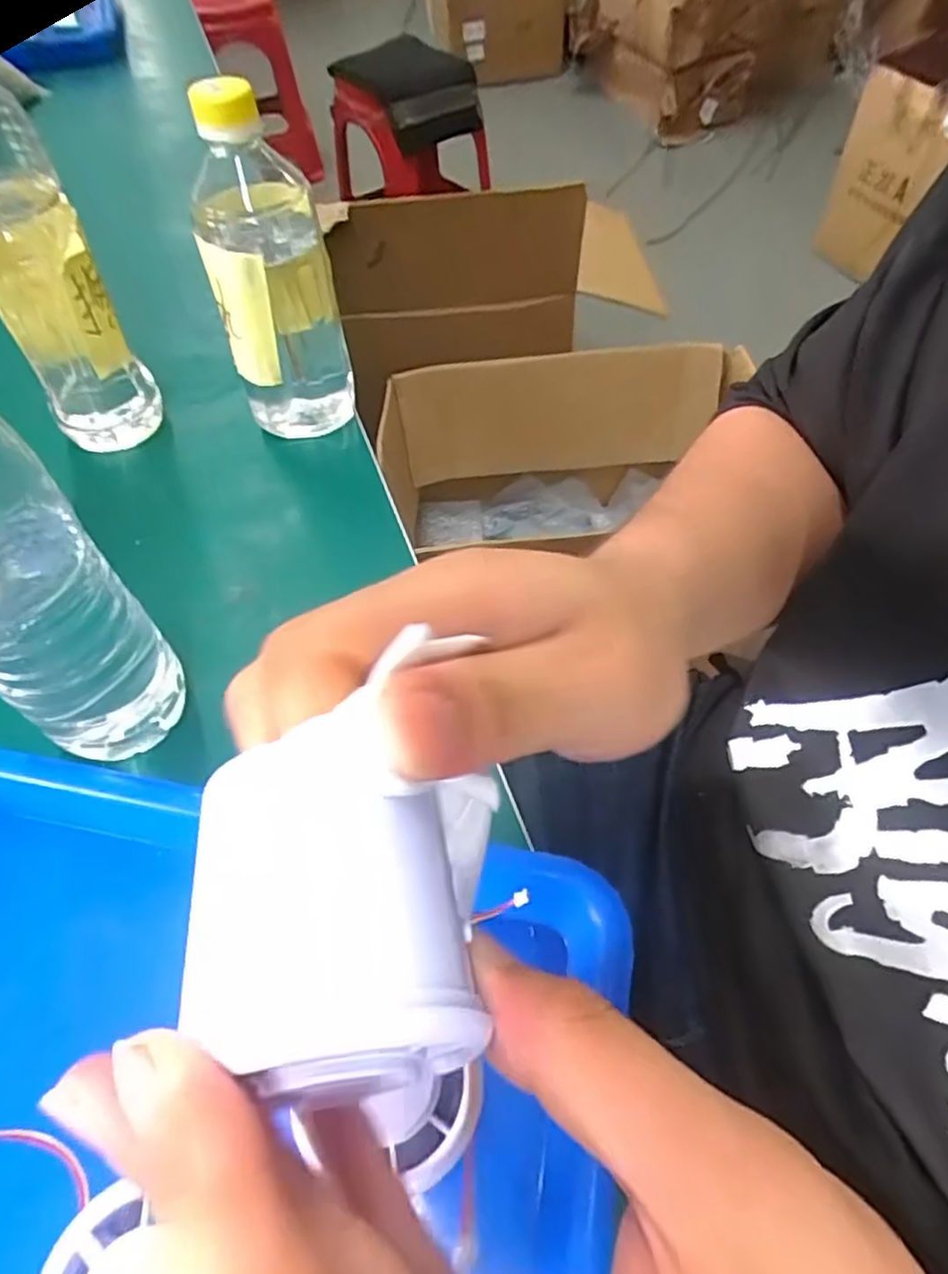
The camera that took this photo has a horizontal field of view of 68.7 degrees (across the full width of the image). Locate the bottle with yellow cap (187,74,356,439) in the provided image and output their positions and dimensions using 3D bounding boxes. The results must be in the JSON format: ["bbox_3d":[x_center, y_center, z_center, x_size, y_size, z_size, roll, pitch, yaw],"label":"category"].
[{"bbox_3d":[-0.117,-0.206,0.399,0.069,0.179,0.062,-15,56,-7],"label":"bottle with yellow cap"}]

